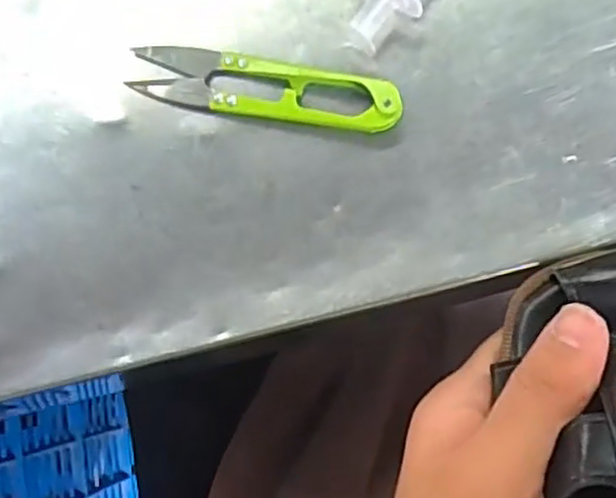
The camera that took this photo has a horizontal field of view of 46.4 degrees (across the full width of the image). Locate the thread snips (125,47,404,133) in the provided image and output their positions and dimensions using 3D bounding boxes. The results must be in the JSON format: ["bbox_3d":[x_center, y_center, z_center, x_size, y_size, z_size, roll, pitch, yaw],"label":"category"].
[{"bbox_3d":[-0.016,-0.058,0.259,0.099,0.011,0.022,11,86,9],"label":"thread snips"}]

